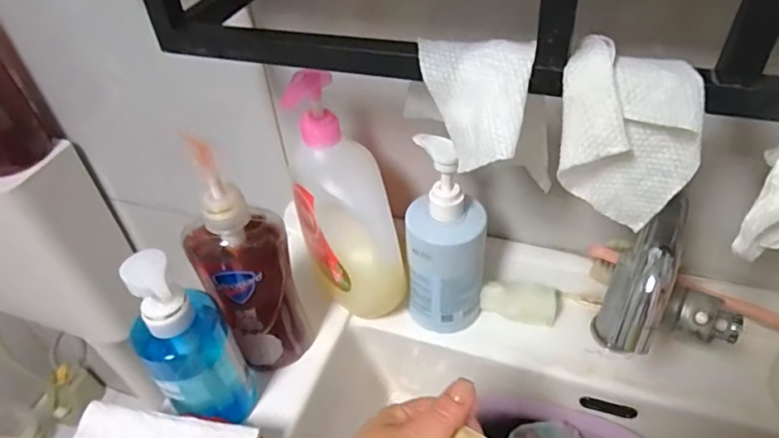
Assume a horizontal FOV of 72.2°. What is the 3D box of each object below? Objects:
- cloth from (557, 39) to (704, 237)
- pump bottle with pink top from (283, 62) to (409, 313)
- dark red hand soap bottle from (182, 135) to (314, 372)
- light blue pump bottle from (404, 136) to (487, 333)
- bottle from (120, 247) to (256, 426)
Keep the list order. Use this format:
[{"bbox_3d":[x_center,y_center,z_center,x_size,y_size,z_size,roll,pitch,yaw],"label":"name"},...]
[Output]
[{"bbox_3d":[0.140,-0.050,0.327,0.073,0.095,0.054,-1,43,4],"label":"cloth"},{"bbox_3d":[-0.047,-0.015,0.508,0.068,0.242,0.089,-20,22,-16],"label":"pump bottle with pink top"},{"bbox_3d":[-0.120,0.045,0.455,0.078,0.228,0.048,-18,45,-14],"label":"dark red hand soap bottle"},{"bbox_3d":[0.053,0.025,0.497,0.071,0.200,0.056,4,44,10],"label":"light blue pump bottle"},{"bbox_3d":[-0.164,0.100,0.430,0.065,0.194,0.054,-34,51,-28],"label":"bottle"}]

